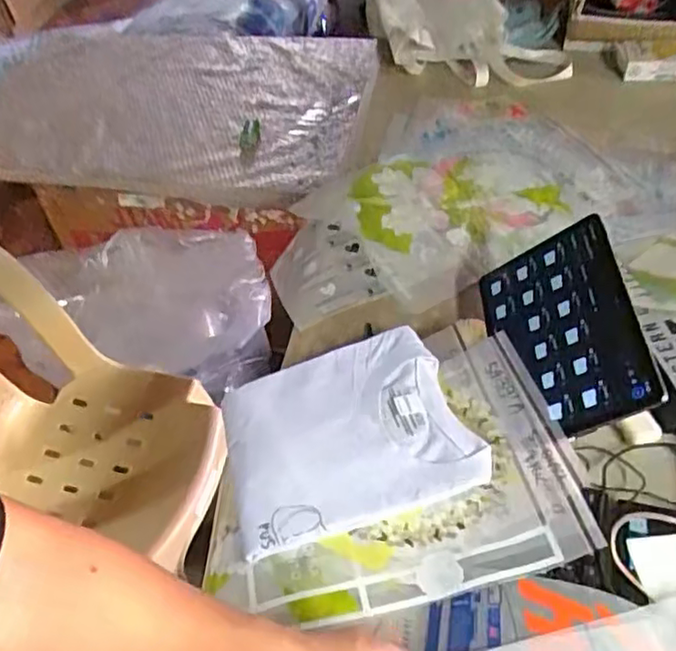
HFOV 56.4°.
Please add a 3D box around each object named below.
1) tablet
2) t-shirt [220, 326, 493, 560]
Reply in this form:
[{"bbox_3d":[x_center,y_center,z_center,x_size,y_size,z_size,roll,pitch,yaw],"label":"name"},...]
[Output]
[{"bbox_3d":[0.242,0.004,0.690,0.161,0.015,0.252,-34,41,33],"label":"tablet"},{"bbox_3d":[0.007,0.119,0.695,0.255,0.025,0.209,-16,50,-9],"label":"t-shirt"}]

